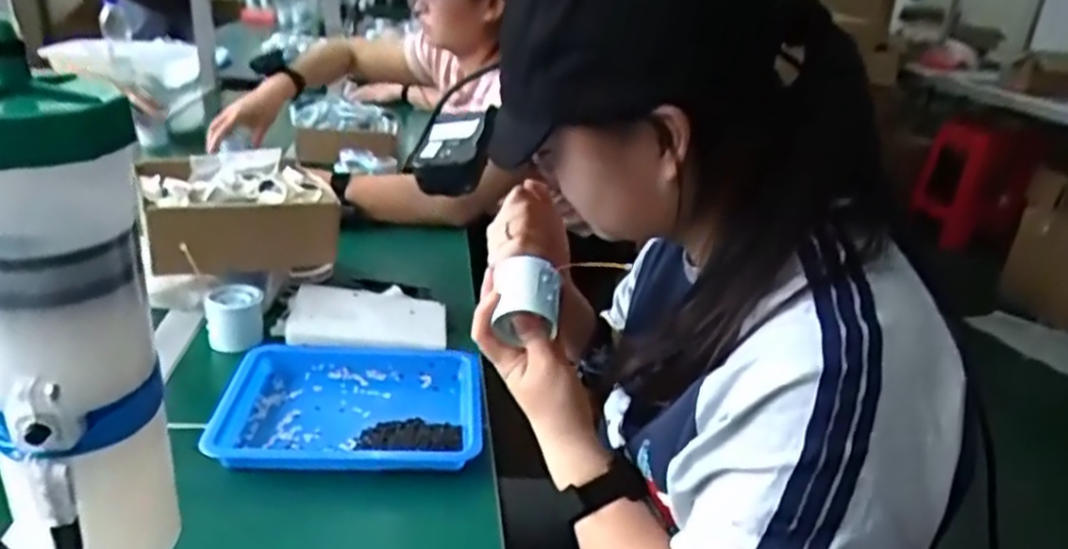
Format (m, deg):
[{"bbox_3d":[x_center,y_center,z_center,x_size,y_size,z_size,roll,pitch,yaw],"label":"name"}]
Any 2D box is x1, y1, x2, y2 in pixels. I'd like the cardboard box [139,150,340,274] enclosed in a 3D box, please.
[{"bbox_3d":[-0.338,-0.073,0.827,0.186,0.089,0.187,-9,27,-28],"label":"cardboard box"}]

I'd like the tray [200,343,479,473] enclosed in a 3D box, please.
[{"bbox_3d":[-0.159,0.114,0.648,0.218,0.029,0.177,3,24,-5],"label":"tray"}]

